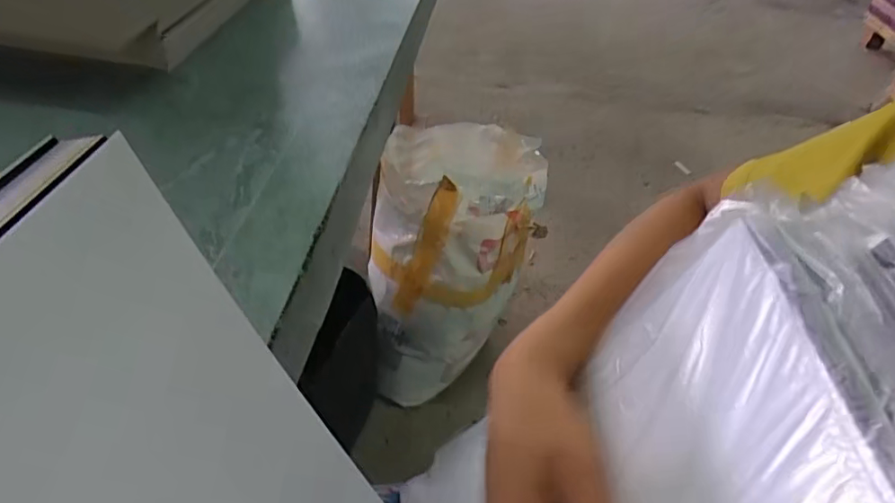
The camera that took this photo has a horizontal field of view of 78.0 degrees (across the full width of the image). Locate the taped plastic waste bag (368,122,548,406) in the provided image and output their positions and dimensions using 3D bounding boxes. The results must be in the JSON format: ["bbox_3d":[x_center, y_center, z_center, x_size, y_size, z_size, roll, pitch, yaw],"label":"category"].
[{"bbox_3d":[0.003,0.017,1.202,0.303,0.477,0.395,13,42,6],"label":"taped plastic waste bag"}]

